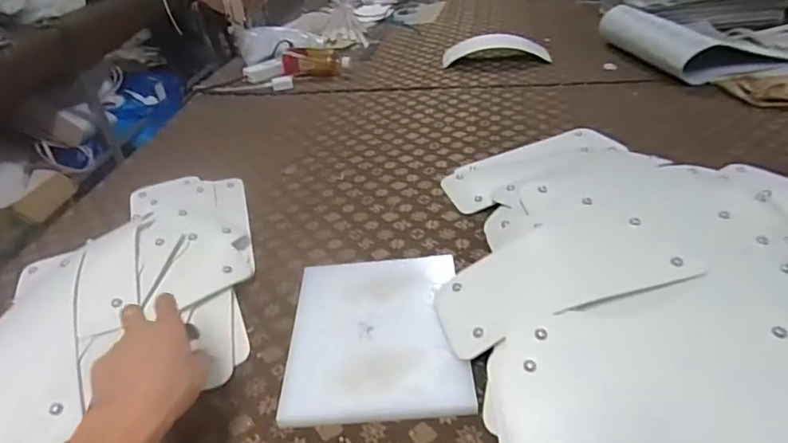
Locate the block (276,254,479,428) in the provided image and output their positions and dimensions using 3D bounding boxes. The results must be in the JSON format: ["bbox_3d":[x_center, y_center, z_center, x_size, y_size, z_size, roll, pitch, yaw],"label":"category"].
[{"bbox_3d":[-0.021,0.126,0.625,0.198,0.021,0.229,-6,36,3],"label":"block"}]

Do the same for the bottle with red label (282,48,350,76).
[{"bbox_3d":[-0.209,-0.424,1.413,0.179,0.060,0.061,-9,36,-1],"label":"bottle with red label"}]

